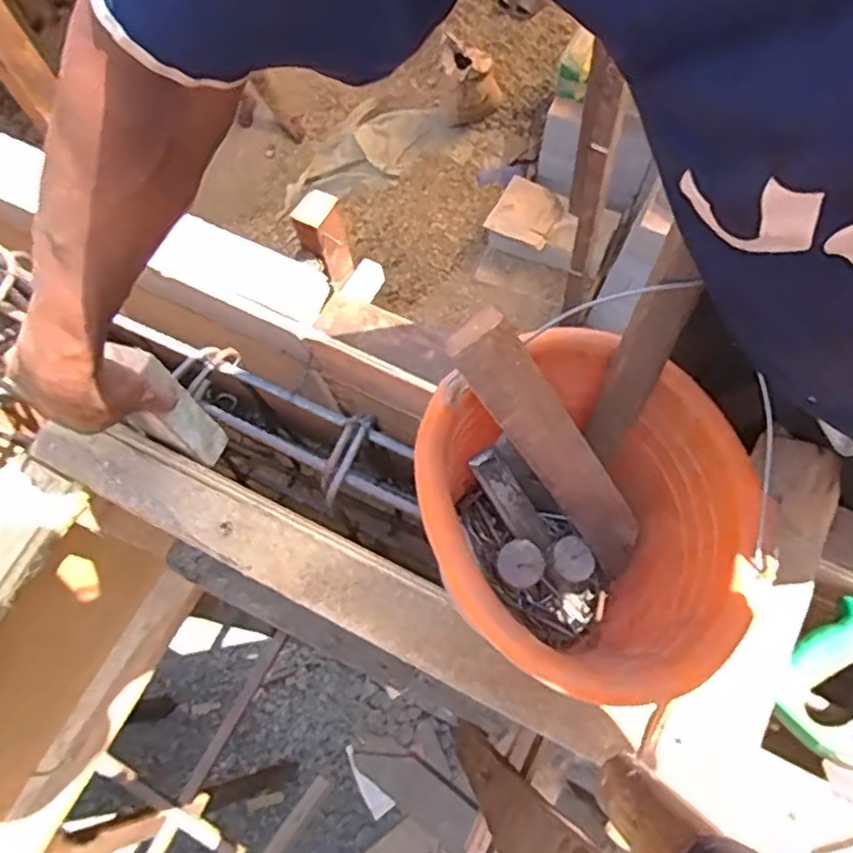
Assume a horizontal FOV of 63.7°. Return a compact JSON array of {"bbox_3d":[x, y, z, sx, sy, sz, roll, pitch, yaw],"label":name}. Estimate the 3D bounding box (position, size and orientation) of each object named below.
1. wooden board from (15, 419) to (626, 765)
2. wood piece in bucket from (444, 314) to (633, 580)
[{"bbox_3d":[-0.098,0.123,0.595,0.557,0.021,0.070,26,74,10],"label":"wooden board"},{"bbox_3d":[0.098,0.026,0.496,0.038,0.266,0.032,-49,37,-13],"label":"wood piece in bucket"}]

